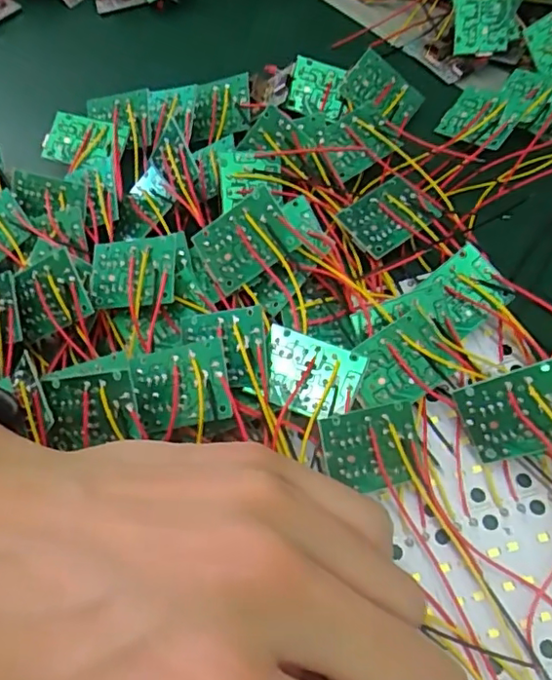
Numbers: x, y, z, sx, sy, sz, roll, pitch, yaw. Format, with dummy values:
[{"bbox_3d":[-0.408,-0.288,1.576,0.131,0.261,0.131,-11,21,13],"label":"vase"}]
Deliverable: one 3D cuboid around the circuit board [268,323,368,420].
[{"bbox_3d":[0.010,0.012,0.187,0.033,0.004,0.025,21,75,14],"label":"circuit board"}]

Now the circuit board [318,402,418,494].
[{"bbox_3d":[0.031,0.034,0.180,0.034,0.004,0.024,-6,82,-24],"label":"circuit board"}]

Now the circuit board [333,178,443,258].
[{"bbox_3d":[0.045,-0.050,0.232,0.035,0.008,0.025,-34,64,-15],"label":"circuit board"}]

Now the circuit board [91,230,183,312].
[{"bbox_3d":[-0.053,-0.025,0.213,0.035,0.004,0.026,-4,79,18],"label":"circuit board"}]

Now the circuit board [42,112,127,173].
[{"bbox_3d":[-0.089,-0.091,0.265,0.034,0.006,0.026,12,74,1],"label":"circuit board"}]

